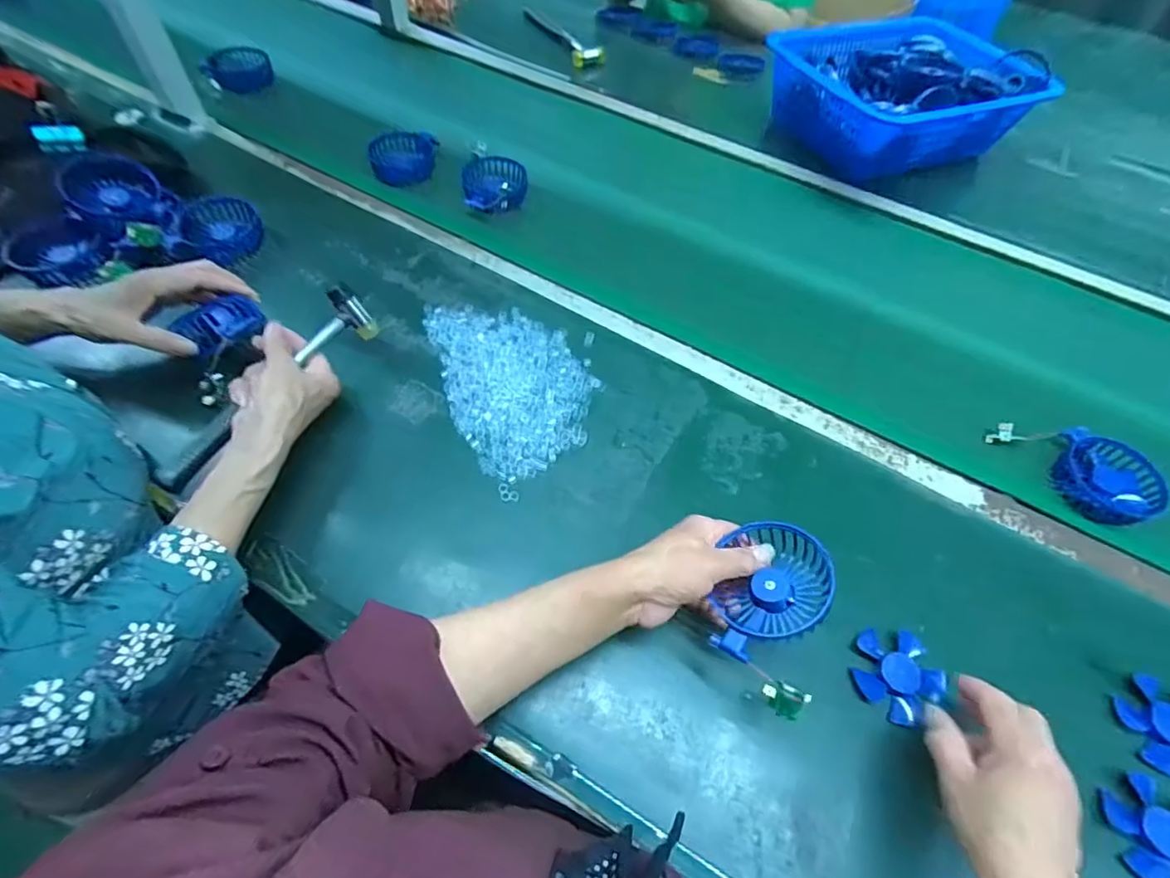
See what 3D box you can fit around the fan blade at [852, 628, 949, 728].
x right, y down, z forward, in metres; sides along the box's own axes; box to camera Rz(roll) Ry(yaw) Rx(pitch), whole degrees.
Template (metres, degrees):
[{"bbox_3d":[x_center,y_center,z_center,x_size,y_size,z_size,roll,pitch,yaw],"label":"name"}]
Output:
[{"bbox_3d":[0.251,0.188,0.443,0.063,0.012,0.066,2,58,-3],"label":"fan blade"}]

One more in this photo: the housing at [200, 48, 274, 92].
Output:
[{"bbox_3d":[-0.527,-0.563,0.834,0.094,0.028,0.097,-22,62,-17],"label":"housing"}]

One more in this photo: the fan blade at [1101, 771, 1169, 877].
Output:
[{"bbox_3d":[0.418,0.284,0.393,0.069,0.013,0.071,7,58,0],"label":"fan blade"}]

